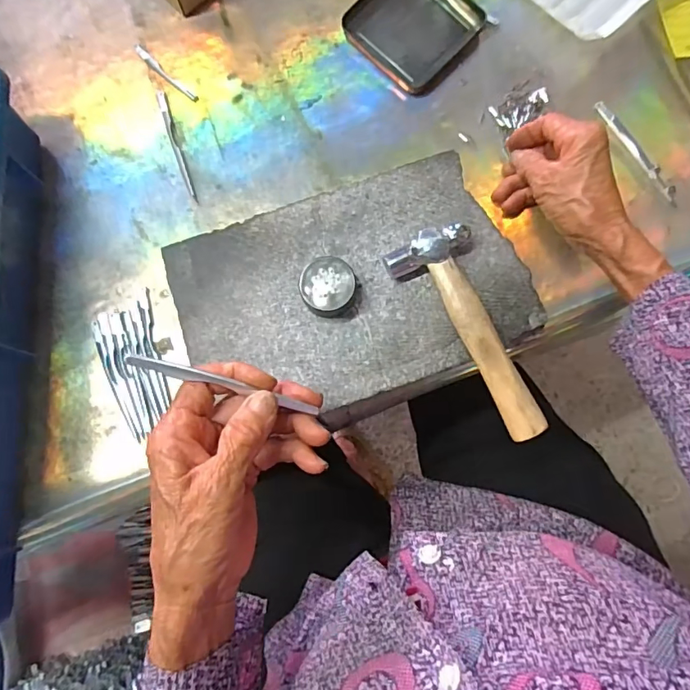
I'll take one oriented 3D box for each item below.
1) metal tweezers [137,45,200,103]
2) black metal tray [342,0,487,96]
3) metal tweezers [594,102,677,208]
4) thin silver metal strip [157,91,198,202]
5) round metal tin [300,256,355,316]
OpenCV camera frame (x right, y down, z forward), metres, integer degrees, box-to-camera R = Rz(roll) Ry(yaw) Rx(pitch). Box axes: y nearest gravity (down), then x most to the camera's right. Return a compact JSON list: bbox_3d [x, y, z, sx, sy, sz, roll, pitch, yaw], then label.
[{"bbox_3d":[-0.162,-0.245,0.437,0.080,0.004,0.009,44,82,8],"label":"metal tweezers"},{"bbox_3d":[0.061,-0.286,0.434,0.098,0.015,0.097,41,82,7],"label":"black metal tray"},{"bbox_3d":[0.249,-0.165,0.413,0.012,0.011,0.109,-29,80,-5],"label":"metal tweezers"},{"bbox_3d":[-0.146,-0.174,0.420,0.007,0.004,0.108,-18,79,-4],"label":"thin silver metal strip"},{"bbox_3d":[-0.012,-0.040,0.335,0.036,0.023,0.036,0,80,1],"label":"round metal tin"}]

